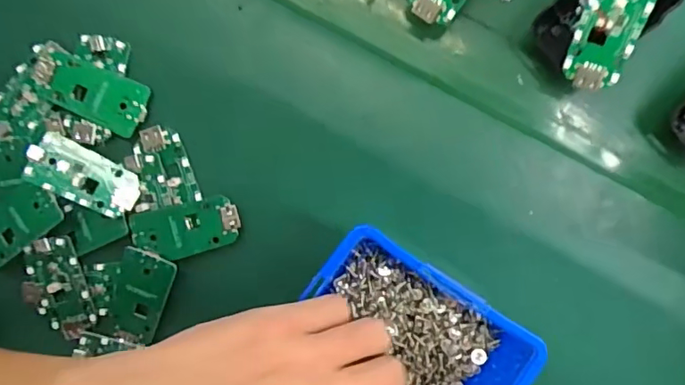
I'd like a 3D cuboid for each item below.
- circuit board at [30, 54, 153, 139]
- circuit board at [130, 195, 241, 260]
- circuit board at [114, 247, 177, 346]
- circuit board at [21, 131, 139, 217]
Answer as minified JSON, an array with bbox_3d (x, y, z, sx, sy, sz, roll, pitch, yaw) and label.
[{"bbox_3d":[-0.146,-0.059,0.312,0.064,0.010,0.032,27,93,5],"label":"circuit board"},{"bbox_3d":[-0.091,0.022,0.313,0.062,0.006,0.030,-13,89,5],"label":"circuit board"},{"bbox_3d":[-0.119,0.062,0.318,0.031,0.006,0.056,21,107,4],"label":"circuit board"},{"bbox_3d":[-0.151,-0.009,0.312,0.064,0.004,0.031,28,76,-5],"label":"circuit board"}]

